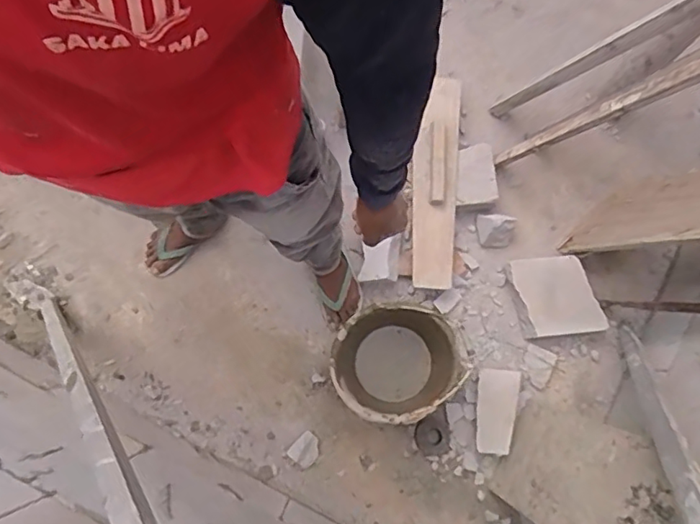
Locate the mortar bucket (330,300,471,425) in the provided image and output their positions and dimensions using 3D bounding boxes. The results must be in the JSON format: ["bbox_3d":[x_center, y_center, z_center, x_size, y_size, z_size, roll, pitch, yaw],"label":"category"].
[{"bbox_3d":[0.106,0.236,1.321,0.291,0.196,0.260,-29,81,-4],"label":"mortar bucket"}]

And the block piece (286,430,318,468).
[{"bbox_3d":[-0.111,0.472,1.361,0.072,0.037,0.084,39,82,7],"label":"block piece"}]

